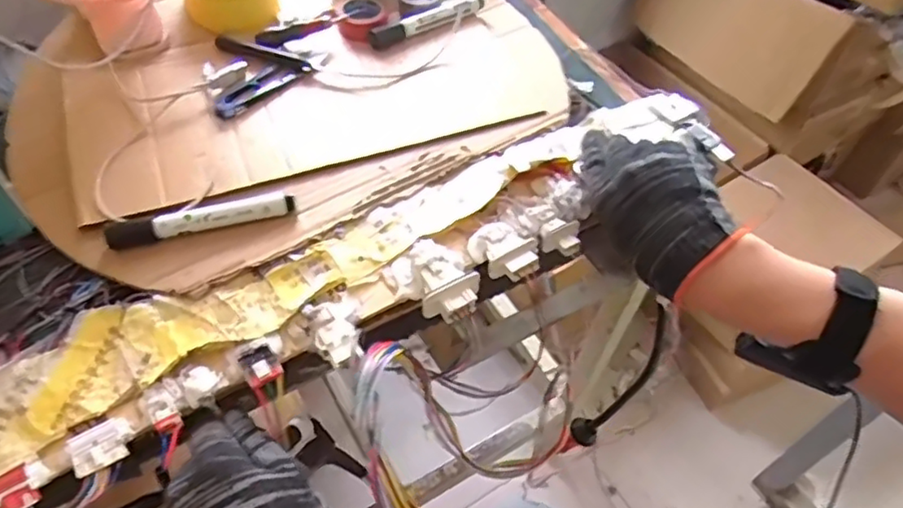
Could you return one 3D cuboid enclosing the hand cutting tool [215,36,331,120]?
[{"bbox_3d":[-0.181,-0.171,0.576,0.086,0.012,0.114,38,60,23],"label":"hand cutting tool"}]

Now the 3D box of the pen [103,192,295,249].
[{"bbox_3d":[-0.183,-0.026,0.466,0.131,0.015,0.018,-11,55,-11],"label":"pen"}]

